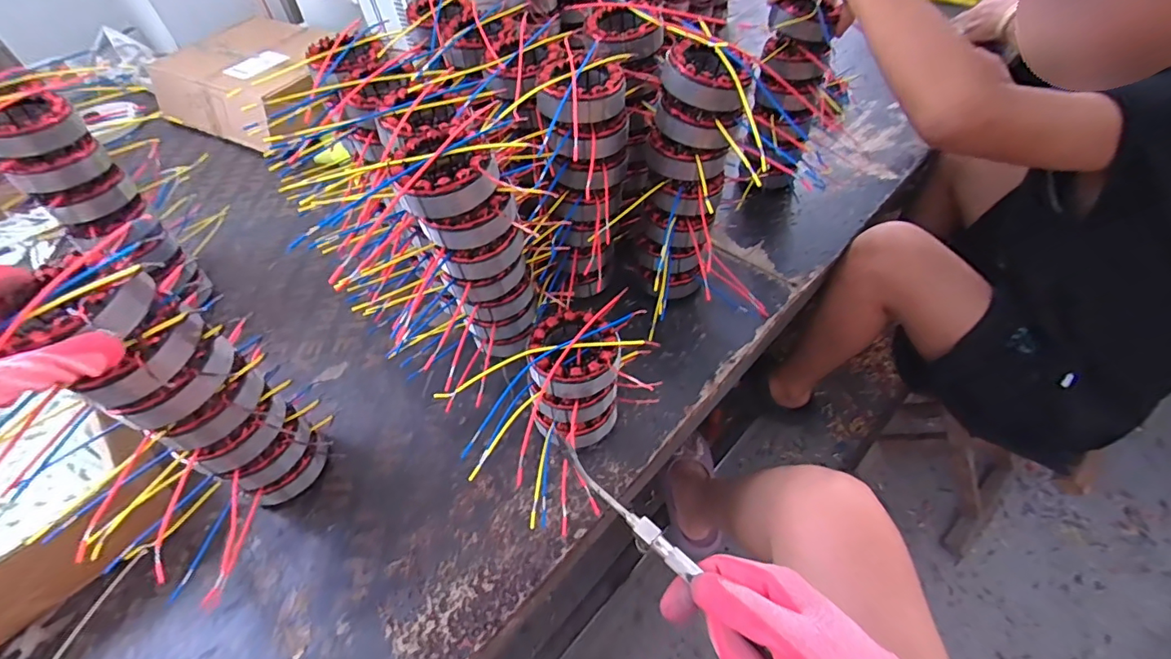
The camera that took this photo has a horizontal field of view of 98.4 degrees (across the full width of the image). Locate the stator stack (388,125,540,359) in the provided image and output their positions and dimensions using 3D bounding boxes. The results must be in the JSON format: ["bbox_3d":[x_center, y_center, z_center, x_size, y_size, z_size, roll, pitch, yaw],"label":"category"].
[{"bbox_3d":[-0.109,-0.072,0.514,0.095,0.245,0.089,-17,51,-10],"label":"stator stack"}]

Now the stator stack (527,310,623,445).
[{"bbox_3d":[-0.009,0.051,0.510,0.083,0.117,0.093,-5,50,0],"label":"stator stack"}]

